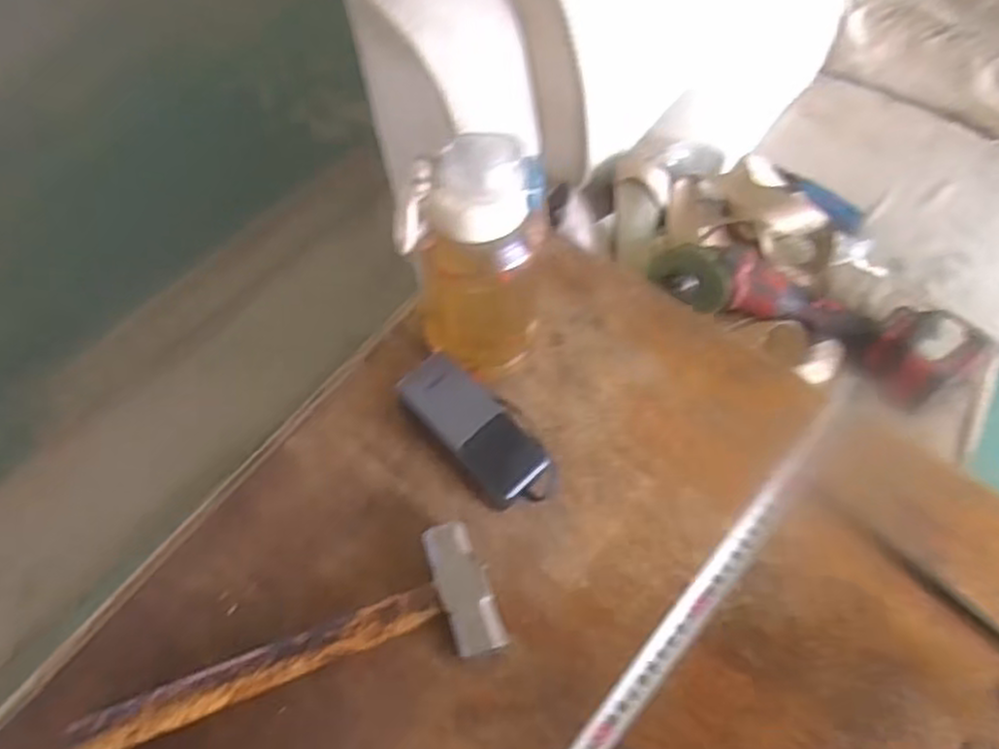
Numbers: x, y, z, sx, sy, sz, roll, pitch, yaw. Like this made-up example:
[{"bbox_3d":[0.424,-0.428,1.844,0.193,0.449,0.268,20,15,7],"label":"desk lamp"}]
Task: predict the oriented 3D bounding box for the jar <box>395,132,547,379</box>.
[{"bbox_3d":[-0.016,-0.077,0.577,0.098,0.235,0.074,4,62,2],"label":"jar"}]

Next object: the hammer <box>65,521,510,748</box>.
[{"bbox_3d":[-0.154,0.194,0.546,0.301,0.037,0.093,-15,63,-8],"label":"hammer"}]

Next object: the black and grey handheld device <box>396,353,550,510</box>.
[{"bbox_3d":[-0.022,0.050,0.608,0.134,0.061,0.057,41,70,20],"label":"black and grey handheld device"}]

